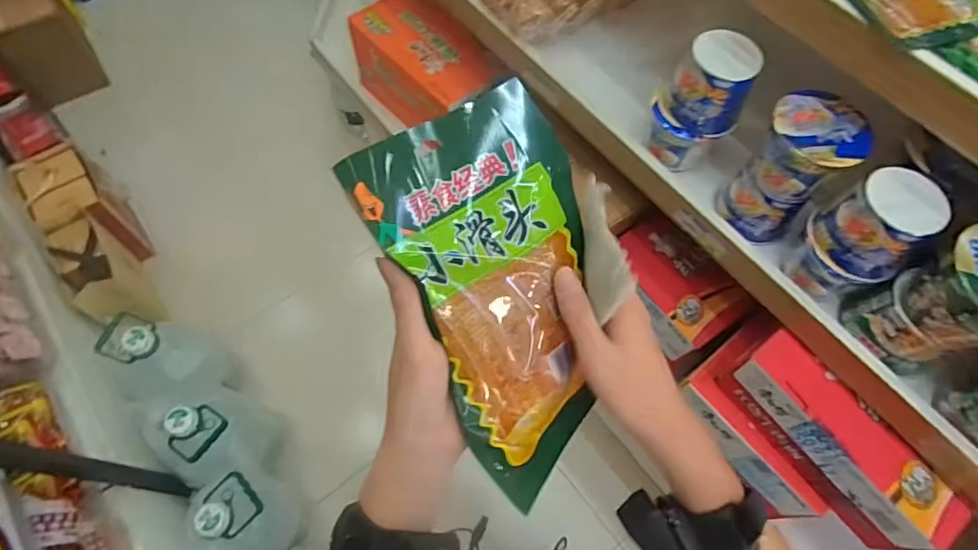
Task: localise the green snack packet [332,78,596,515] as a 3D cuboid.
[{"bbox_3d":[0.019,0.010,0.381,0.150,0.026,0.257,-28,99,-18],"label":"green snack packet"}]

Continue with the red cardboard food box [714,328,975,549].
[{"bbox_3d":[0.541,0.258,0.845,0.098,0.135,0.334,-33,70,-17],"label":"red cardboard food box"}]

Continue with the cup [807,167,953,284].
[{"bbox_3d":[0.527,-0.067,0.733,0.112,0.116,0.107,-5,64,-5],"label":"cup"}]

